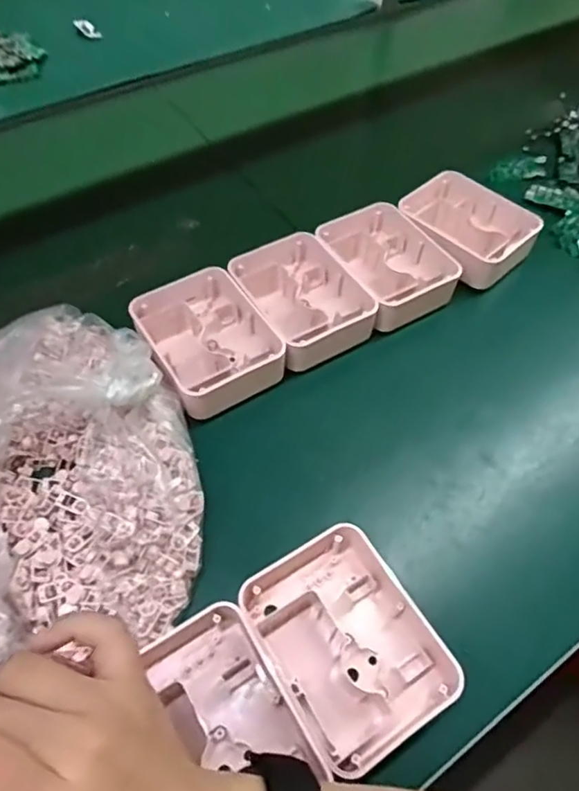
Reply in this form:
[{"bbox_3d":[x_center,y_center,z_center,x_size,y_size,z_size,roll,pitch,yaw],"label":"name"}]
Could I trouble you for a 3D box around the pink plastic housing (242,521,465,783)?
[{"bbox_3d":[0.041,0.162,0.367,0.105,0.039,0.131,-28,62,-19],"label":"pink plastic housing"}]

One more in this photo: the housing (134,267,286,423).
[{"bbox_3d":[-0.075,-0.053,0.499,0.109,0.037,0.138,-27,61,-18],"label":"housing"}]

